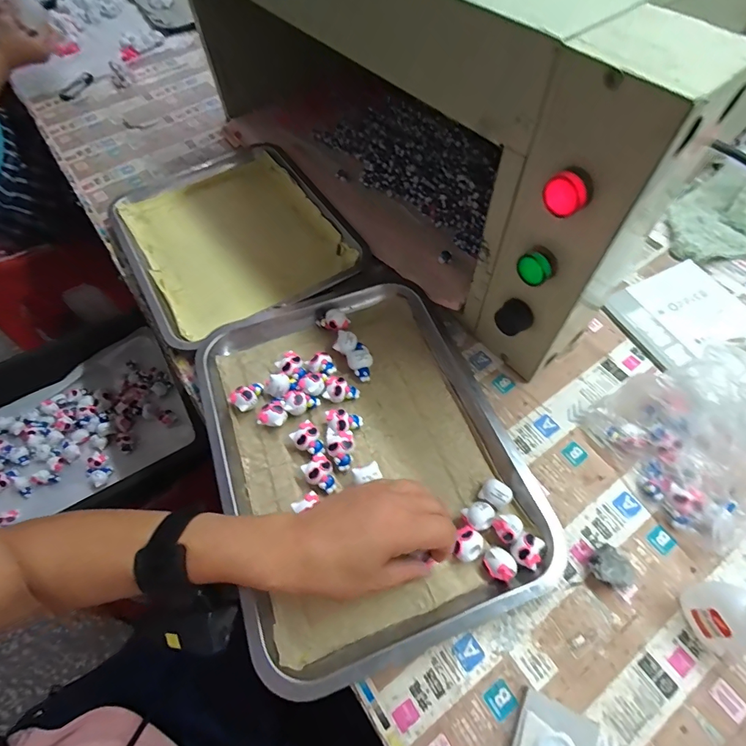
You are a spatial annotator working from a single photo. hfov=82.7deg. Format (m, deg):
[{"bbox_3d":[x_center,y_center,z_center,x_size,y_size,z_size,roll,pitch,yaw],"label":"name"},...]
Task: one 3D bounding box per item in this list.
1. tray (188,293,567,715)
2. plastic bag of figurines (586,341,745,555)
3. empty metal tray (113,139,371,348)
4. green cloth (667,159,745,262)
[{"bbox_3d":[-0.013,0.067,0.404,0.254,0.026,0.344,-18,60,-9],"label":"tray"},{"bbox_3d":[0.285,0.055,0.364,0.103,0.099,0.146,-26,62,-13],"label":"plastic bag of figurines"},{"bbox_3d":[-0.199,-0.191,0.602,0.278,0.044,0.344,-29,62,-14],"label":"empty metal tray"},{"bbox_3d":[0.460,-0.194,0.542,0.131,0.037,0.172,40,68,22],"label":"green cloth"}]

